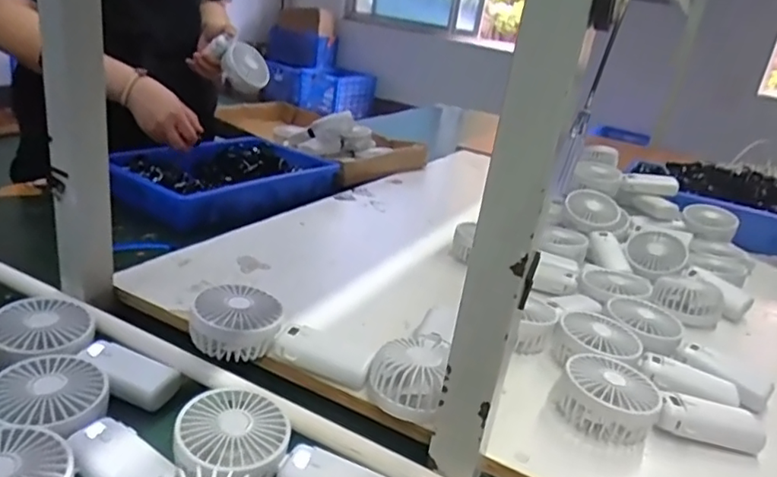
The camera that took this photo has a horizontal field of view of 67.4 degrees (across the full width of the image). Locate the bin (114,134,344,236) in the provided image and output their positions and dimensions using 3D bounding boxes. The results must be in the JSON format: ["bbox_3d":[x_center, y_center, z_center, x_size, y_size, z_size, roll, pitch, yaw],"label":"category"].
[{"bbox_3d":[-0.293,-0.108,1.046,0.251,0.075,0.342,21,24,27],"label":"bin"}]

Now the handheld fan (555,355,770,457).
[{"bbox_3d":[0.257,0.160,0.551,0.186,0.044,0.086,9,23,-1],"label":"handheld fan"}]

